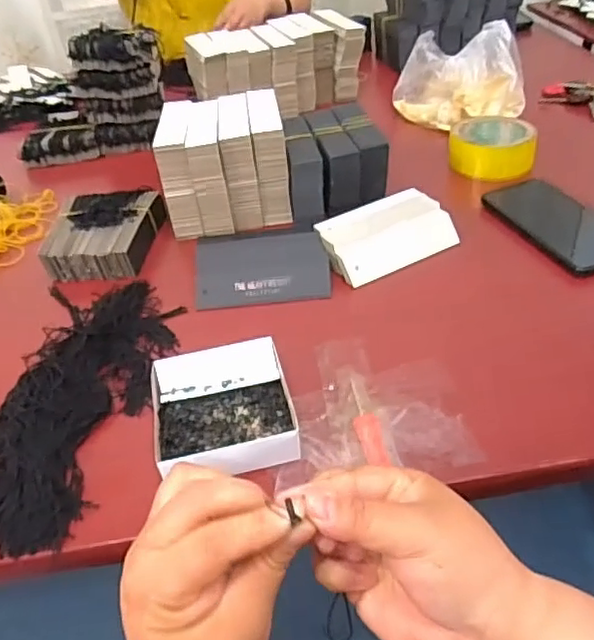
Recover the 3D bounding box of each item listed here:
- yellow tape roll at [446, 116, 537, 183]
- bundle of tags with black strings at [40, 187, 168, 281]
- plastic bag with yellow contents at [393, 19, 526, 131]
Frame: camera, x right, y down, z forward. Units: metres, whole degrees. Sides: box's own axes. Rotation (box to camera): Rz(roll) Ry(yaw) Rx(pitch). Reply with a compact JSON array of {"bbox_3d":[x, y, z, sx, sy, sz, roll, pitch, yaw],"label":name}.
[{"bbox_3d":[0.234,-0.206,0.744,0.093,0.048,0.093,-4,39,3],"label":"yellow tape roll"},{"bbox_3d":[-0.208,-0.096,0.675,0.111,0.039,0.131,-3,39,5],"label":"bundle of tags with black strings"},{"bbox_3d":[0.216,-0.322,0.828,0.166,0.102,0.086,0,39,9],"label":"plastic bag with yellow contents"}]

